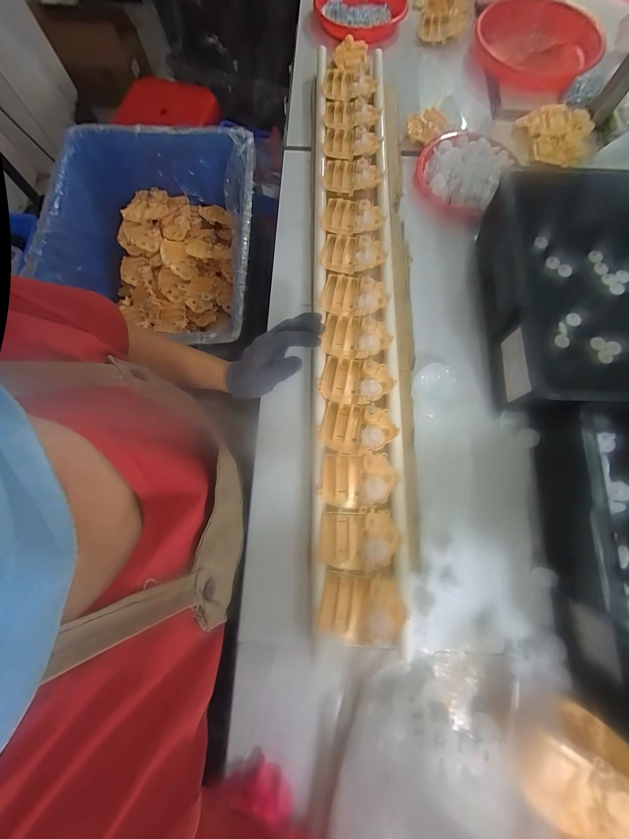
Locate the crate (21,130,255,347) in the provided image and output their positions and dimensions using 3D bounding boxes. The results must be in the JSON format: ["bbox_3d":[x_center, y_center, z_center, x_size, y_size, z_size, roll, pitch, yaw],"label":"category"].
[{"bbox_3d":[-0.344,-0.389,0.678,0.430,0.183,0.509,0,78,1],"label":"crate"}]

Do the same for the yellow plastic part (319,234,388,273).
[{"bbox_3d":[0.061,-0.262,0.464,0.099,0.020,0.069,8,78,3],"label":"yellow plastic part"}]

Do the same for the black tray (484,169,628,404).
[{"bbox_3d":[0.518,-0.180,0.428,0.531,0.095,0.337,2,78,2],"label":"black tray"}]

